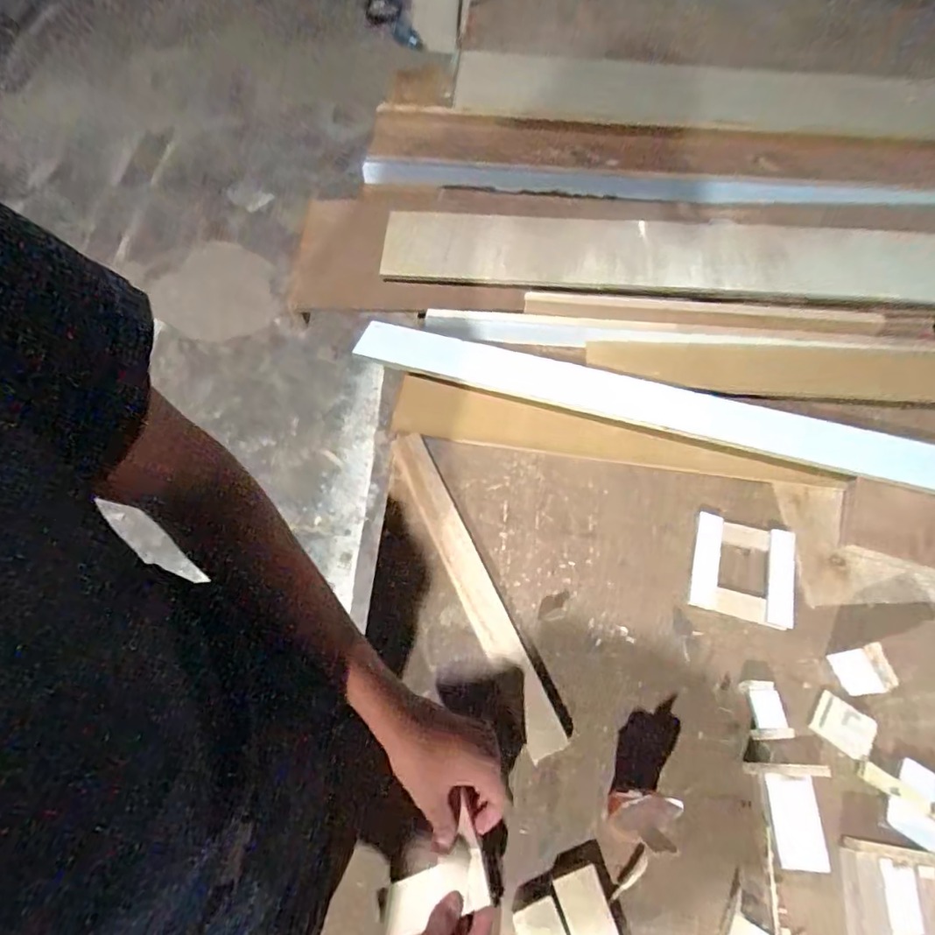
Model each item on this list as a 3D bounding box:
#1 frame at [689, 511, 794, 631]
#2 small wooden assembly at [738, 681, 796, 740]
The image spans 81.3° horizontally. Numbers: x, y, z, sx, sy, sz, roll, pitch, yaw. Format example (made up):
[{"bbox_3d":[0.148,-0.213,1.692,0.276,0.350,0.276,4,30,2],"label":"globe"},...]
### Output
[{"bbox_3d":[0.321,0.118,0.633,0.112,0.016,0.113,15,63,7],"label":"frame"},{"bbox_3d":[0.309,0.252,0.567,0.034,0.024,0.056,-5,62,-3],"label":"small wooden assembly"}]

